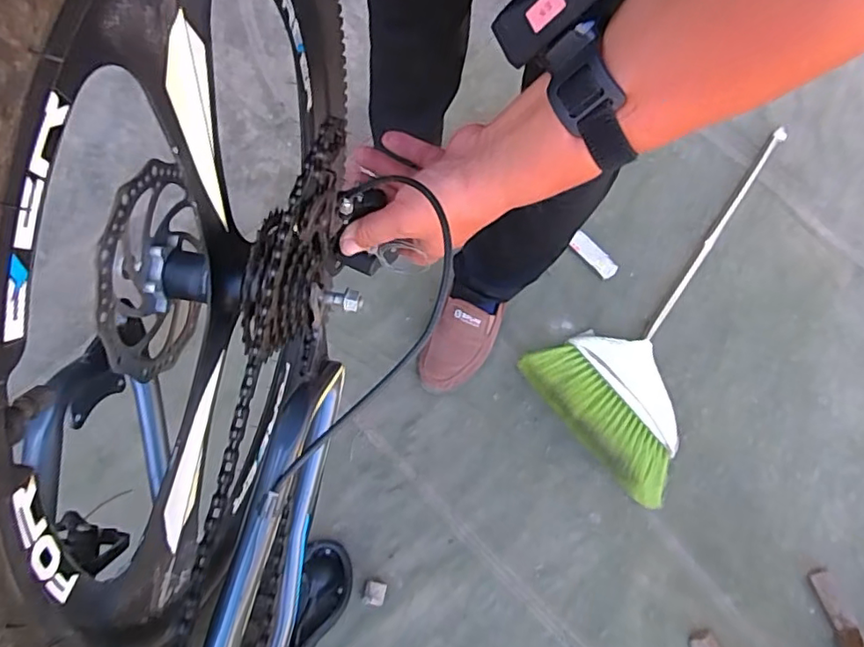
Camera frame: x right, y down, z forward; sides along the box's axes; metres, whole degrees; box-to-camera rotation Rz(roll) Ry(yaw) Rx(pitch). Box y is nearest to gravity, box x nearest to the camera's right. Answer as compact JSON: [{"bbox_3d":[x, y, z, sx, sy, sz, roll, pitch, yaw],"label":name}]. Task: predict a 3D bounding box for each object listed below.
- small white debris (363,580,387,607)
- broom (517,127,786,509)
[{"bbox_3d":[-0.080,0.376,0.797,0.028,0.021,0.030,13,72,-2],"label":"small white debris"},{"bbox_3d":[0.451,-0.044,0.985,0.288,0.051,0.679,43,74,7],"label":"broom"}]

